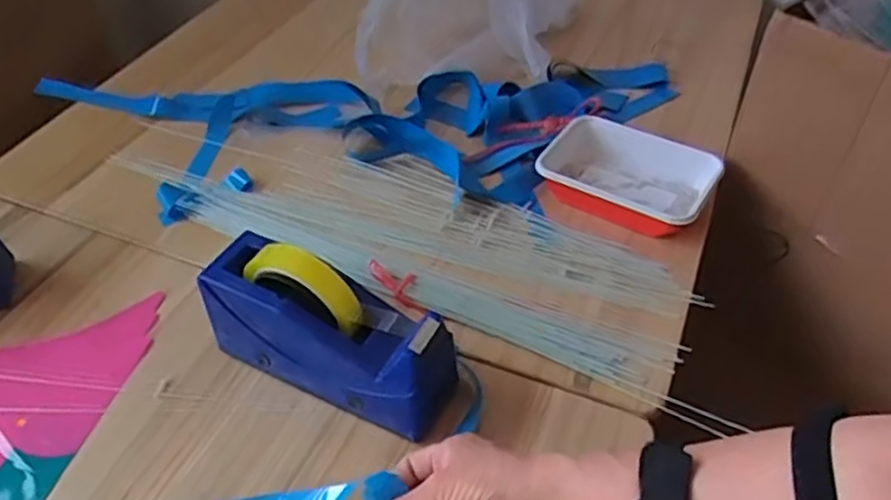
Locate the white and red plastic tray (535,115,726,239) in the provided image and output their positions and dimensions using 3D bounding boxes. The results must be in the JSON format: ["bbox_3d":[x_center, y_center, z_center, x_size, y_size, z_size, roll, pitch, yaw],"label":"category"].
[{"bbox_3d":[0.180,-0.076,0.716,0.171,0.041,0.113,25,52,24],"label":"white and red plastic tray"}]

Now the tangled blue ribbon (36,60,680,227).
[{"bbox_3d":[-0.106,-0.146,0.821,0.765,0.033,0.259,-3,46,0],"label":"tangled blue ribbon"}]

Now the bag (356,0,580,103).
[{"bbox_3d":[0.031,-0.325,0.895,0.228,0.143,0.243,10,47,13],"label":"bag"}]

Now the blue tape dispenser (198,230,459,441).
[{"bbox_3d":[-0.089,0.062,0.560,0.205,0.114,0.070,20,50,21],"label":"blue tape dispenser"}]

